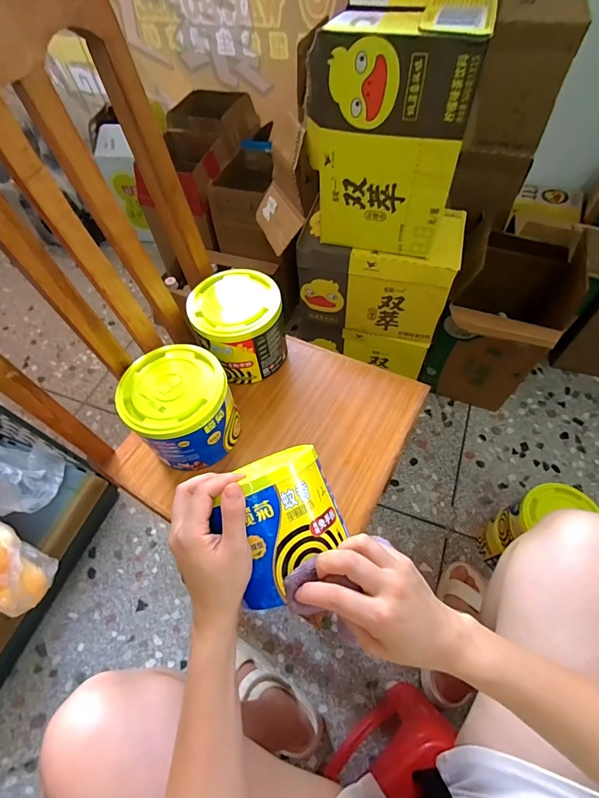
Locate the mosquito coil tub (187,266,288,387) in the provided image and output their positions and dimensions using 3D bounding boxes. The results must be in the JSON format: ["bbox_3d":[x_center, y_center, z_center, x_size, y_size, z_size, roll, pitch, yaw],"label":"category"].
[{"bbox_3d":[-0.091,-0.114,0.594,0.129,0.120,0.129,-1,59,2],"label":"mosquito coil tub"}]

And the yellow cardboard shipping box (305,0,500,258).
[{"bbox_3d":[0.149,-0.441,0.641,0.239,0.308,0.177,17,61,12],"label":"yellow cardboard shipping box"}]

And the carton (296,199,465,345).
[{"bbox_3d":[0.173,-0.283,0.874,0.316,0.230,0.183,13,60,10],"label":"carton"}]

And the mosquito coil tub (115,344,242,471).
[{"bbox_3d":[-0.159,0.011,0.528,0.129,0.109,0.139,-1,59,2],"label":"mosquito coil tub"}]

